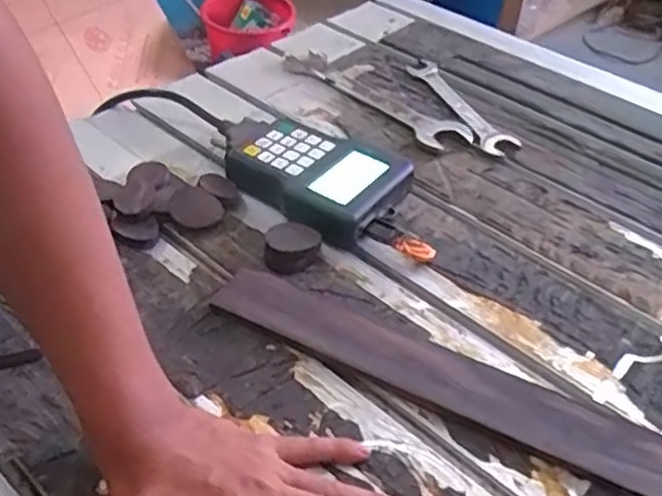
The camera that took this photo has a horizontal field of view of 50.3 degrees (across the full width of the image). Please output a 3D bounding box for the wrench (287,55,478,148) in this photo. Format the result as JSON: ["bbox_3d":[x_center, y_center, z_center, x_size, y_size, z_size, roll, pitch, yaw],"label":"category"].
[{"bbox_3d":[0.043,-0.169,0.770,0.052,0.010,0.247,-29,52,-32],"label":"wrench"}]

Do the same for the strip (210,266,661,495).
[{"bbox_3d":[0.125,0.106,0.468,0.453,0.016,0.050,22,45,19],"label":"strip"}]

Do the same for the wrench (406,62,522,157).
[{"bbox_3d":[0.140,-0.155,0.763,0.032,0.010,0.183,-14,45,-19],"label":"wrench"}]

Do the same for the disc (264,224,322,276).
[{"bbox_3d":[-0.031,0.000,0.566,0.044,0.025,0.034,-2,42,-6],"label":"disc"}]

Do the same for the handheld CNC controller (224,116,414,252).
[{"bbox_3d":[-0.026,-0.071,0.636,0.180,0.036,0.107,26,46,23],"label":"handheld CNC controller"}]

